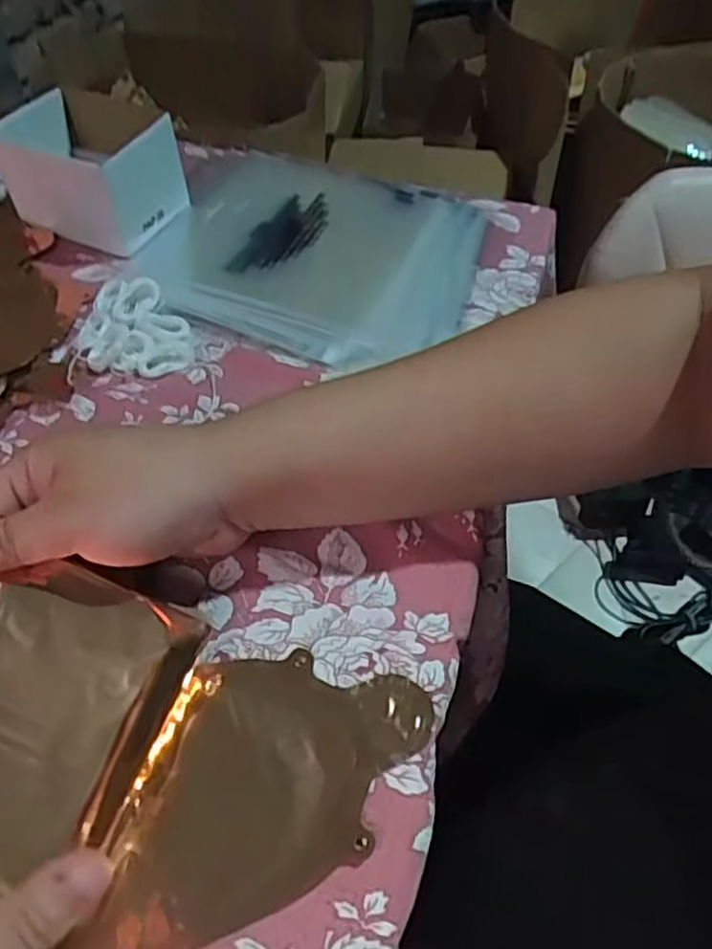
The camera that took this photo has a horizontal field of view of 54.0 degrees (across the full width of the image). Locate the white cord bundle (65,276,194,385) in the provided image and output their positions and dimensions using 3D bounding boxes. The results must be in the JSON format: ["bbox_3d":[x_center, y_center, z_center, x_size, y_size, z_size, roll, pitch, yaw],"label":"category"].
[{"bbox_3d":[-0.164,-0.111,0.507,0.081,0.018,0.098,-9,53,-9],"label":"white cord bundle"}]

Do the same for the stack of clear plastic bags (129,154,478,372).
[{"bbox_3d":[-0.037,-0.185,0.569,0.258,0.019,0.223,13,52,8],"label":"stack of clear plastic bags"}]

